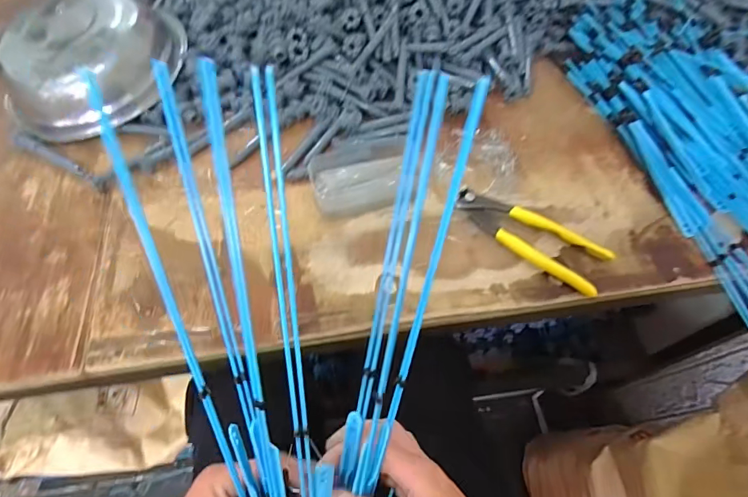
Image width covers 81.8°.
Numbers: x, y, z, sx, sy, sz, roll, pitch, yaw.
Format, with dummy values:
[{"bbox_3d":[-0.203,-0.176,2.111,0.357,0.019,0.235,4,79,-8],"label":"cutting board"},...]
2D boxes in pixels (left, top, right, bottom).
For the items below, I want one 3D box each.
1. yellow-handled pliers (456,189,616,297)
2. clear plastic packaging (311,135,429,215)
[{"bbox_3d":[0.157,-0.013,0.443,0.159,0.015,0.056,31,65,15],"label":"yellow-handled pliers"},{"bbox_3d":[-0.004,-0.085,0.472,0.127,0.021,0.087,-11,62,-8],"label":"clear plastic packaging"}]

